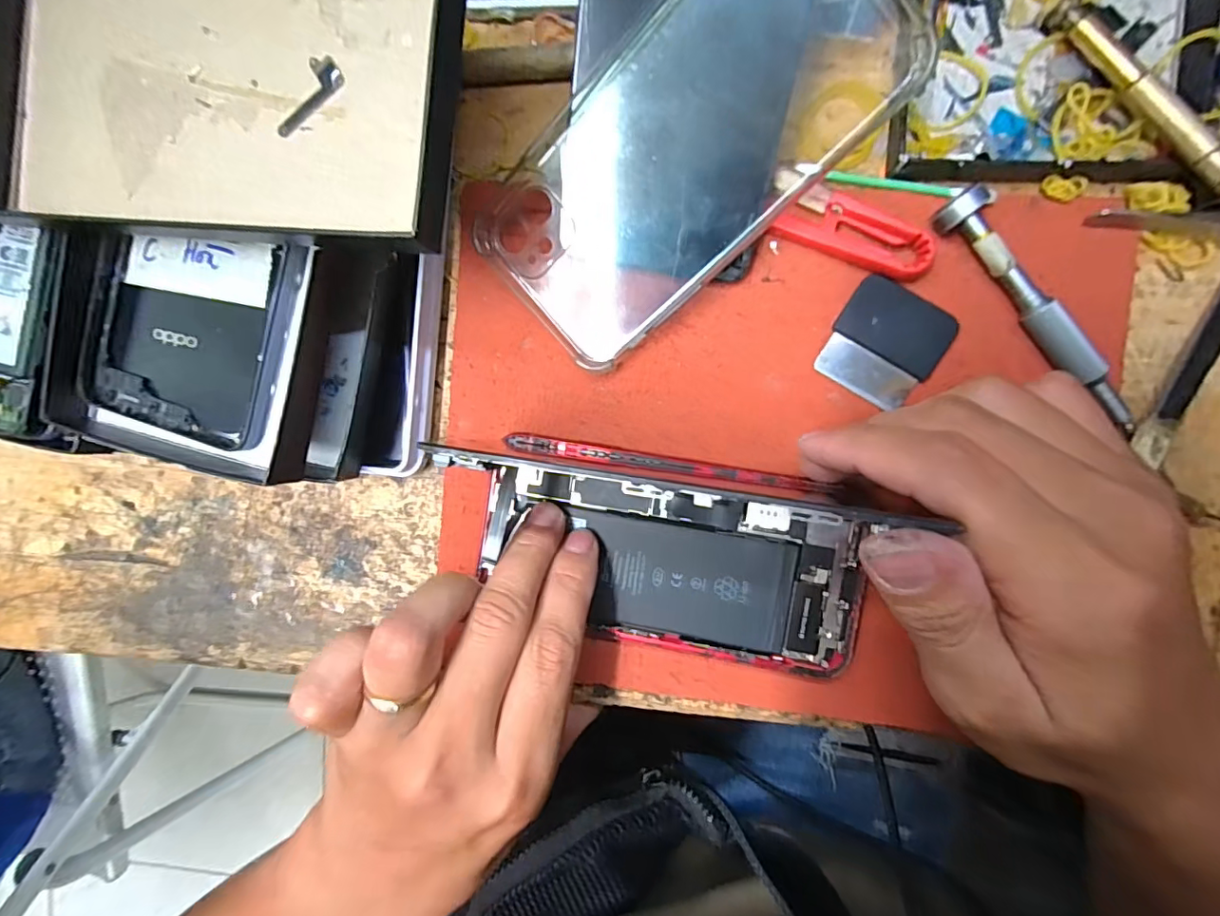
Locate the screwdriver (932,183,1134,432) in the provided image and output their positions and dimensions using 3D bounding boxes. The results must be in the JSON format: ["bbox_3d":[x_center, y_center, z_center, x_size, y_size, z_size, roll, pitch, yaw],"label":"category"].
[{"bbox_3d":[0.153,-0.052,0.192,0.016,0.015,0.100,-40,88,7],"label":"screwdriver"}]

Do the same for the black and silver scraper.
[{"bbox_3d":[0.104,-0.044,0.203,0.039,0.004,0.042,33,96,4],"label":"black and silver scraper"}]

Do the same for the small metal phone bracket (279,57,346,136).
[{"bbox_3d":[-0.095,-0.113,0.166,0.027,0.004,0.013,-38,88,7],"label":"small metal phone bracket"}]

